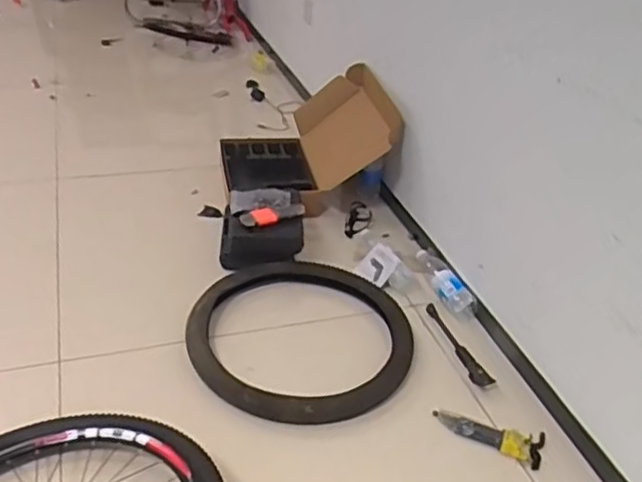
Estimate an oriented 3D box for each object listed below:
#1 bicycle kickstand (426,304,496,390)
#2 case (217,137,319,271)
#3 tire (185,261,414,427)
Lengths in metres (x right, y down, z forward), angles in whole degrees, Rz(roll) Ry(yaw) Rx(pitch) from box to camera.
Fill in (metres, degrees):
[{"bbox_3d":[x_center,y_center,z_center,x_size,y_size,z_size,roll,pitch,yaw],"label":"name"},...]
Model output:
[{"bbox_3d":[0.292,0.225,1.453,0.037,0.032,0.267,-11,37,-22],"label":"bicycle kickstand"},{"bbox_3d":[-0.147,-0.121,1.848,0.256,0.134,0.590,0,34,-8],"label":"case"},{"bbox_3d":[-0.040,0.186,1.431,0.485,0.062,0.463,0,34,-8],"label":"tire"}]

